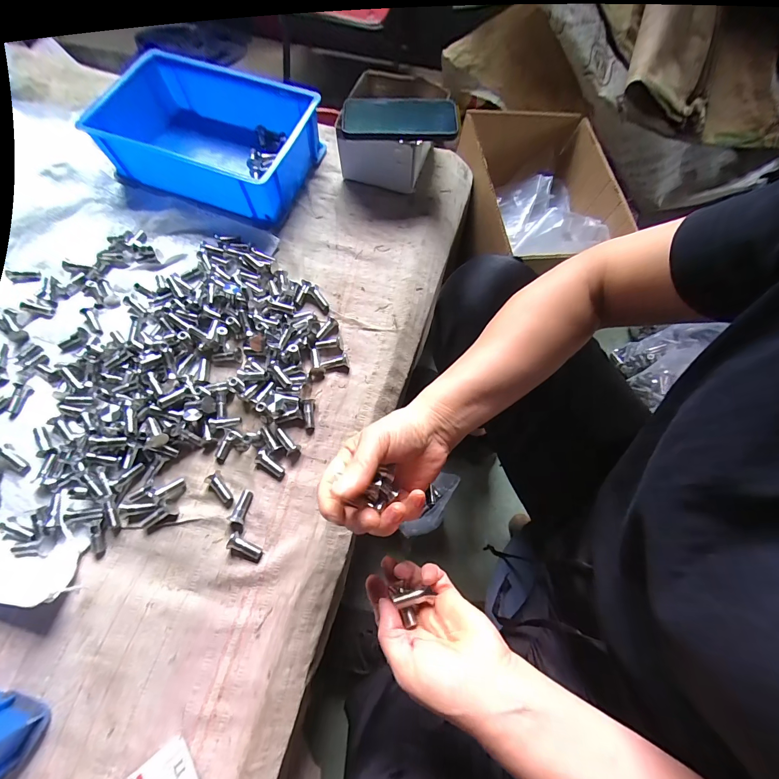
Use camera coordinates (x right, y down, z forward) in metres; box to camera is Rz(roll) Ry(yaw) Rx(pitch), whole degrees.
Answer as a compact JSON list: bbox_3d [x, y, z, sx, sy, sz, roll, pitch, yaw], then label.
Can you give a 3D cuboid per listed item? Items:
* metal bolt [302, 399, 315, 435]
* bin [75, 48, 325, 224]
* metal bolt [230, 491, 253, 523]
[{"bbox_3d":[-0.098,0.033,0.424,0.013,0.012,0.040,-2,69,-2],"label":"metal bolt"},{"bbox_3d":[-0.285,-0.399,0.560,0.330,0.099,0.200,20,69,6],"label":"bin"},{"bbox_3d":[-0.161,0.128,0.387,0.012,0.011,0.035,13,57,3],"label":"metal bolt"}]

